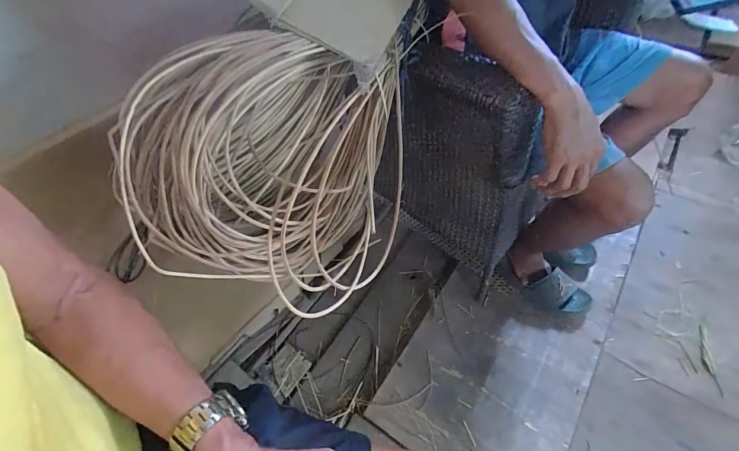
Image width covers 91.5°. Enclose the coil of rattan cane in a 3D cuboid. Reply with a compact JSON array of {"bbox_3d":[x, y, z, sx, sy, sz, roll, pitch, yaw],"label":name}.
[{"bbox_3d":[-0.103,-0.087,0.428,0.275,0.199,0.298,-1,53,2],"label":"coil of rattan cane"}]

